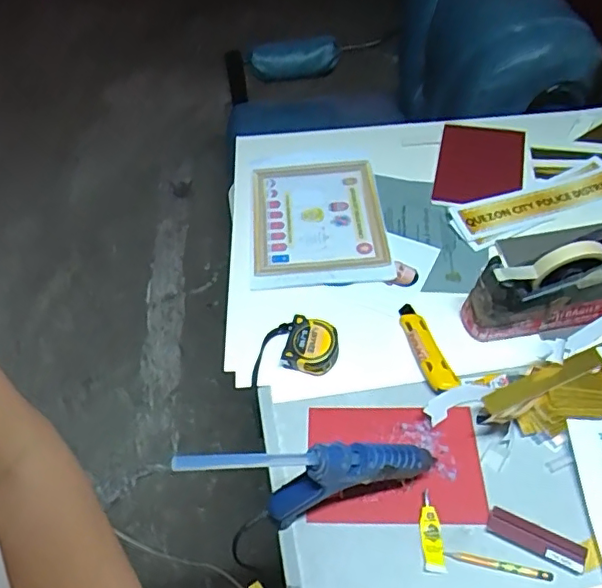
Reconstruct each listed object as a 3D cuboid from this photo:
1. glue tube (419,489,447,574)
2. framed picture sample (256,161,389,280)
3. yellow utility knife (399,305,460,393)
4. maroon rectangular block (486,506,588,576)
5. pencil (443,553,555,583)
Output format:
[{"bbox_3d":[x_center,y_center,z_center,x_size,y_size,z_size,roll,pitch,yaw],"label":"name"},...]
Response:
[{"bbox_3d":[0.136,0.247,0.588,0.021,0.012,0.080,-2,49,3],"label":"glue tube"},{"bbox_3d":[0.023,-0.129,0.905,0.200,0.026,0.247,-5,49,0],"label":"framed picture sample"},{"bbox_3d":[0.162,0.068,0.731,0.034,0.021,0.142,-12,49,-6],"label":"yellow utility knife"},{"bbox_3d":[0.241,0.252,0.576,0.095,0.007,0.031,21,54,21],"label":"maroon rectangular block"},{"bbox_3d":[0.199,0.275,0.567,0.102,0.007,0.009,9,50,13],"label":"pencil"}]

